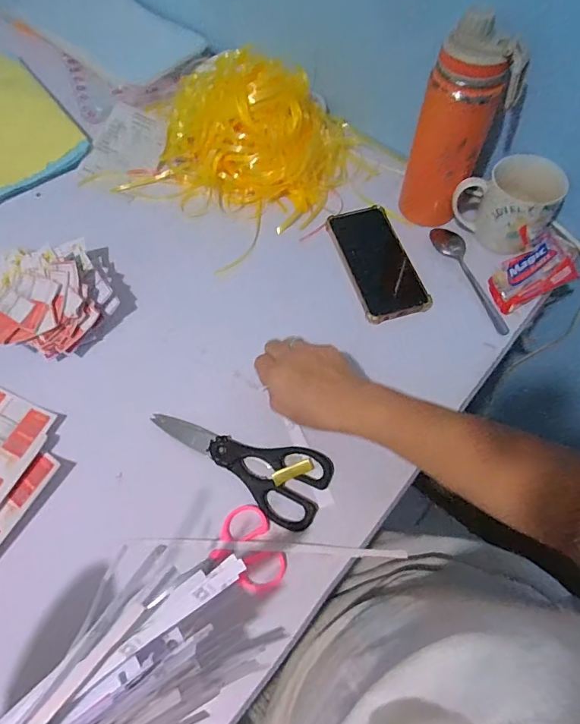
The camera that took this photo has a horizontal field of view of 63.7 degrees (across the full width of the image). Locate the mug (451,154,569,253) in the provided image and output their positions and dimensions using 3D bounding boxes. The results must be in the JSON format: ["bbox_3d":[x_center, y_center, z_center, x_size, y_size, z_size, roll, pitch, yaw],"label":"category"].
[{"bbox_3d":[0.266,-0.195,0.568,0.105,0.083,0.091,39,70,18],"label":"mug"}]

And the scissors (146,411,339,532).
[{"bbox_3d":[-0.053,0.095,0.473,0.188,0.010,0.075,25,66,12],"label":"scissors"}]

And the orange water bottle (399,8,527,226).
[{"bbox_3d":[0.189,-0.253,0.524,0.073,0.217,0.066,-20,65,-10],"label":"orange water bottle"}]

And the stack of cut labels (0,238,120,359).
[{"bbox_3d":[-0.280,-0.067,0.528,0.144,0.068,0.124,-32,68,-15],"label":"stack of cut labels"}]

